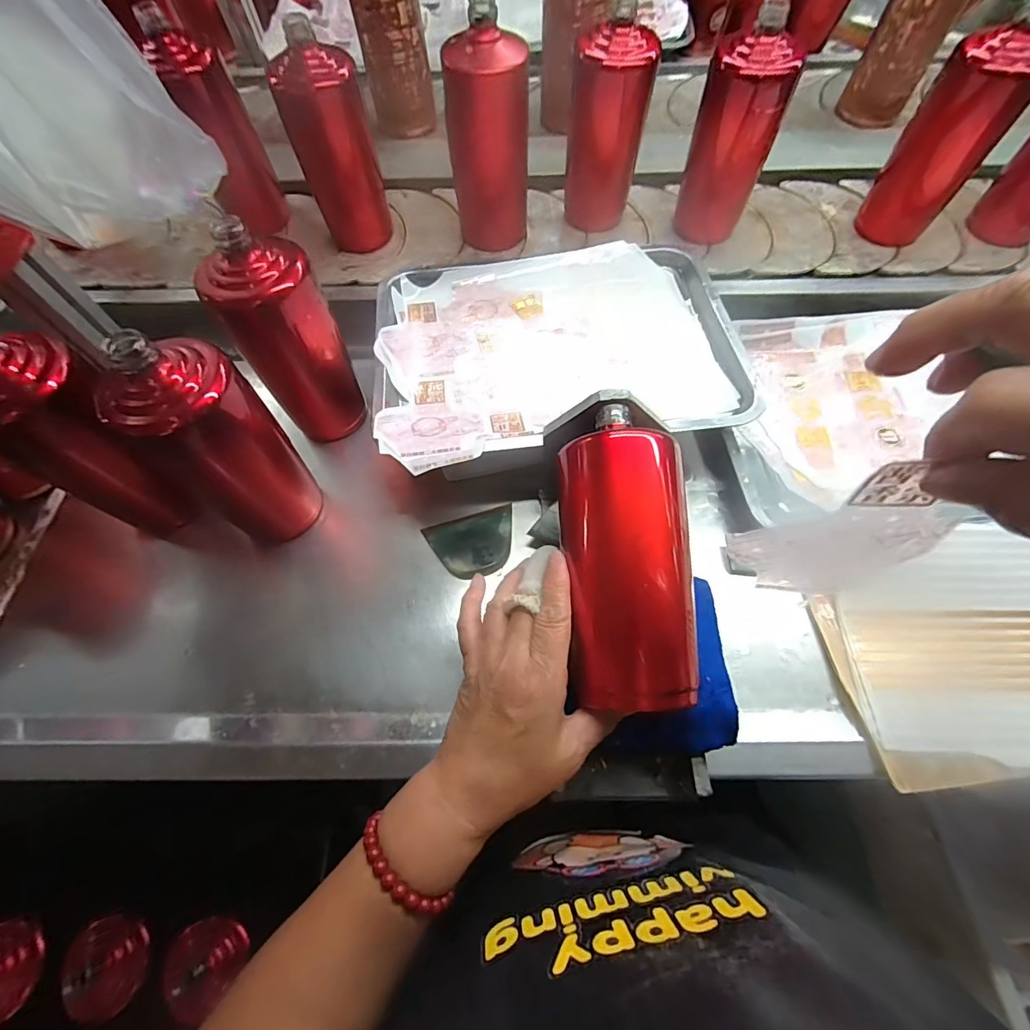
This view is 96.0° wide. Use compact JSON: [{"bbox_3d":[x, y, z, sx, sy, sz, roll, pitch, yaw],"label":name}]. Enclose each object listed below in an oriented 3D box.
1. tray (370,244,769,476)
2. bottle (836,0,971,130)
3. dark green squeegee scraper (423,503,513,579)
[{"bbox_3d":[0.038,-0.172,0.454,0.334,0.039,0.268,-8,65,-2],"label":"tray"},{"bbox_3d":[0.528,-0.643,0.610,0.075,0.197,0.084,1,65,2],"label":"bottle"},{"bbox_3d":[-0.037,0.025,0.414,0.078,0.008,0.060,-14,65,-5],"label":"dark green squeegee scraper"}]

